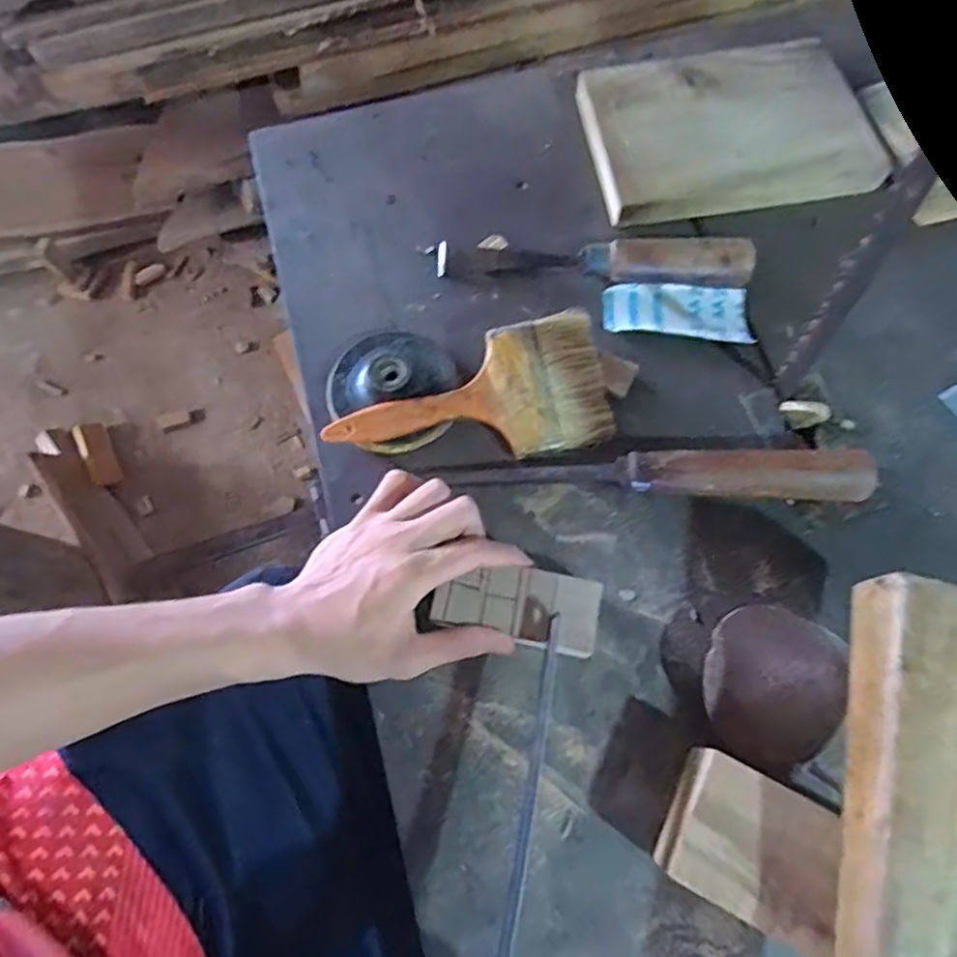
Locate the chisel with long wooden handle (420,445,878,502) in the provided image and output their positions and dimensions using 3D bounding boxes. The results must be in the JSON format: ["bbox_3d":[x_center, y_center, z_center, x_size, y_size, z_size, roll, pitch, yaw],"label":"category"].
[{"bbox_3d":[0.111,-0.002,0.412,0.269,0.030,0.030,0,70,1],"label":"chisel with long wooden handle"}]

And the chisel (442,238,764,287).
[{"bbox_3d":[0.083,-0.163,0.468,0.224,0.037,0.022,5,70,3],"label":"chisel"}]

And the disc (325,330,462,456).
[{"bbox_3d":[-0.057,-0.065,0.438,0.088,0.028,0.091,0,70,1],"label":"disc"}]

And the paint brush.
[{"bbox_3d":[-0.004,-0.048,0.428,0.185,0.026,0.086,-16,70,-5],"label":"paint brush"}]

